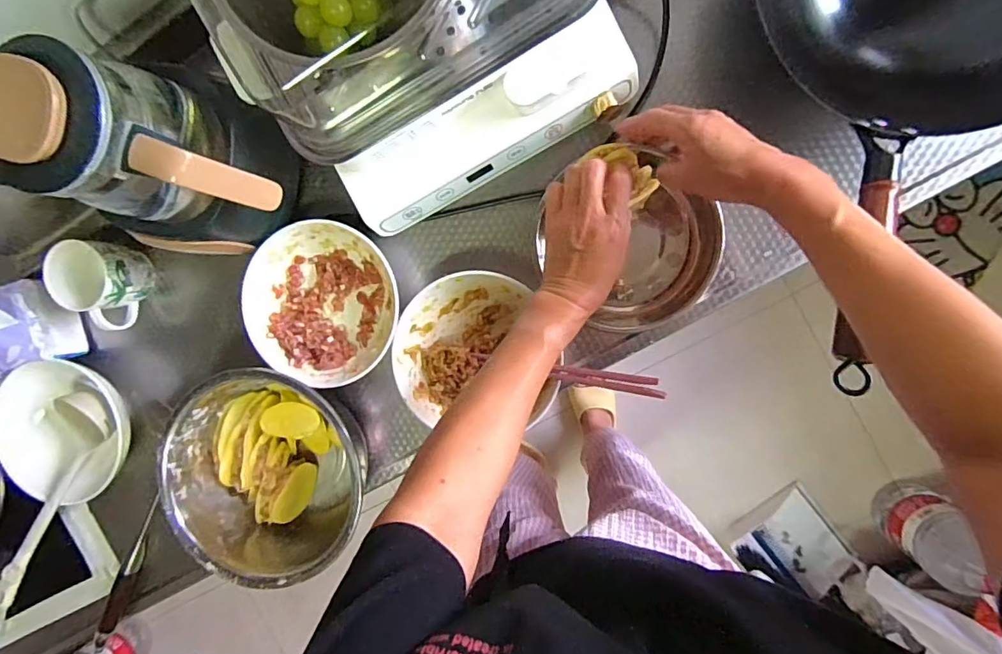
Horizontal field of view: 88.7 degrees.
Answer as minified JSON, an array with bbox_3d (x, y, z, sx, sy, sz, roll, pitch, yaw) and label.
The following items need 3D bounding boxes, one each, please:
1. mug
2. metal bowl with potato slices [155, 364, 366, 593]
[{"bbox_3d":[-0.472,-0.053,0.607,0.078,0.072,0.097,20,98,6],"label":"mug"},{"bbox_3d":[-0.252,0.158,0.584,0.224,0.105,0.218,1,96,8],"label":"metal bowl with potato slices"}]

